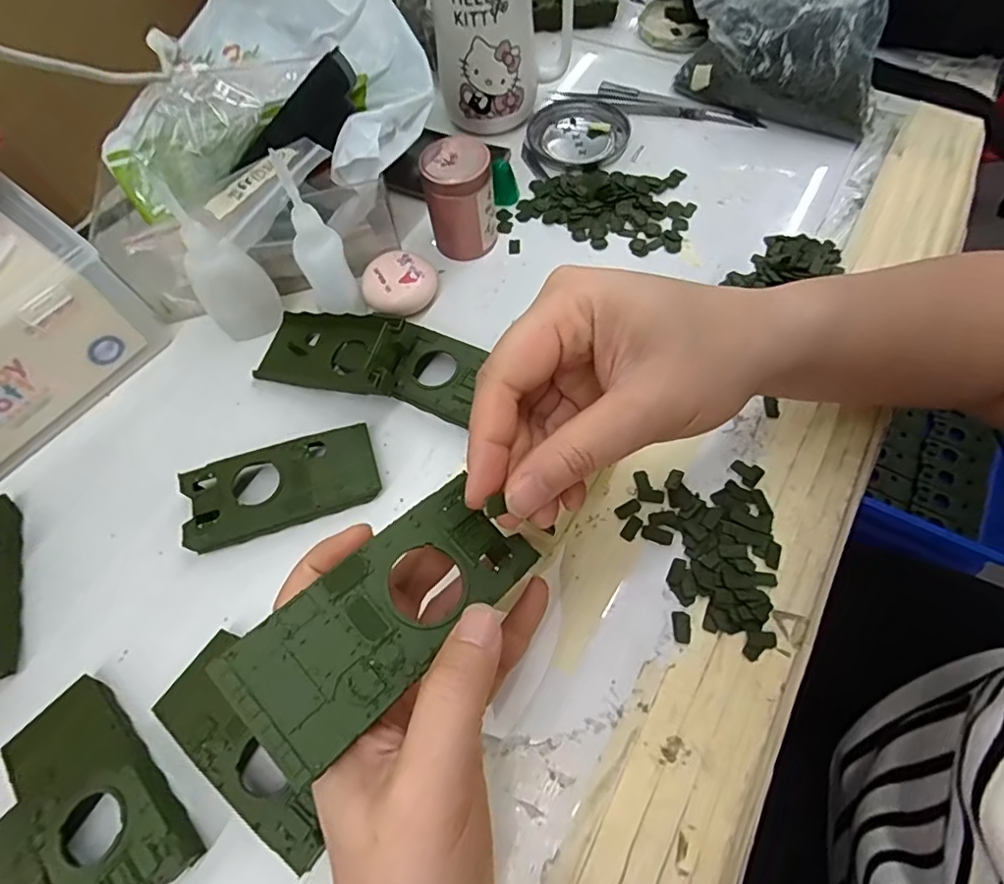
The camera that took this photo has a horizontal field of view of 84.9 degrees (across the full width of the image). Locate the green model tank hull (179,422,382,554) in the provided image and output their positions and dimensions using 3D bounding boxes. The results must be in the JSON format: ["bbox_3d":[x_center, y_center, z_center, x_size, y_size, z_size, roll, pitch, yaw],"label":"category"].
[{"bbox_3d":[-0.122,0.025,0.309,0.103,0.020,0.047,-18,63,-4],"label":"green model tank hull"}]

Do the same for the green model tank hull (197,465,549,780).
[{"bbox_3d":[-0.036,0.054,0.183,0.042,0.012,0.101,40,56,19],"label":"green model tank hull"}]

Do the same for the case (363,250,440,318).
[{"bbox_3d":[-0.068,-0.105,0.366,0.048,0.023,0.041,-16,63,-4],"label":"case"}]

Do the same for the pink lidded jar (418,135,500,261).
[{"bbox_3d":[-0.027,-0.160,0.367,0.044,0.066,0.039,3,63,6],"label":"pink lidded jar"}]

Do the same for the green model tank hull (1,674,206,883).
[{"bbox_3d":[-0.181,0.158,0.245,0.104,0.020,0.049,37,72,21],"label":"green model tank hull"}]

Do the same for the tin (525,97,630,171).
[{"bbox_3d":[0.060,-0.245,0.440,0.077,0.013,0.080,-2,63,4],"label":"tin"}]

